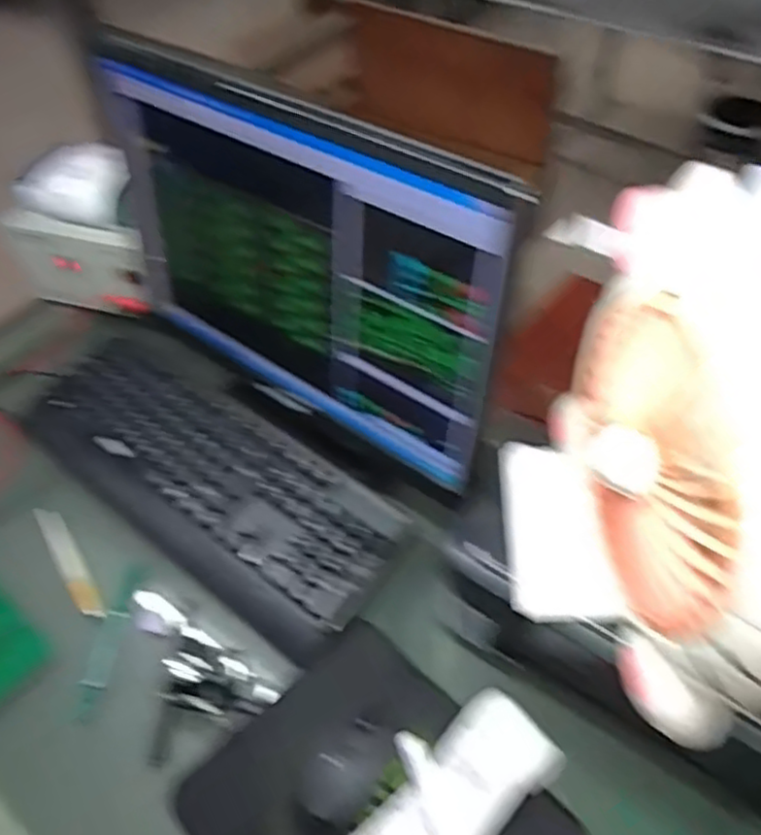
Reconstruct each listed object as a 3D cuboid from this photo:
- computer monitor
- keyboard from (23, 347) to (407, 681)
[{"bbox_3d":[-0.090,-0.135,0.616,0.443,0.276,0.062,33,58,26],"label":"computer monitor"},{"bbox_3d":[-0.181,0.051,0.713,0.429,0.035,0.161,32,57,26],"label":"keyboard"}]

